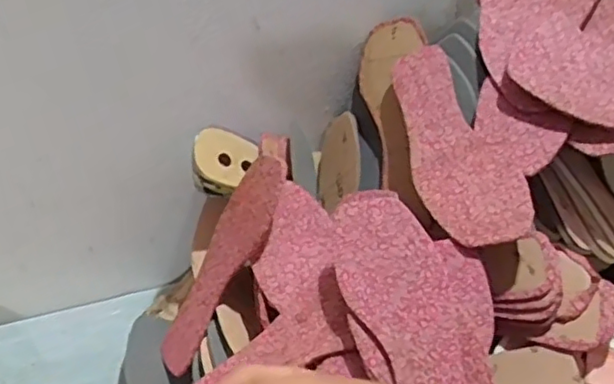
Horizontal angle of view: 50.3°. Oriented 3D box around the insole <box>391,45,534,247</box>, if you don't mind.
[{"bbox_3d":[0.126,-0.046,0.594,0.079,0.006,0.233,-27,49,9],"label":"insole"}]

